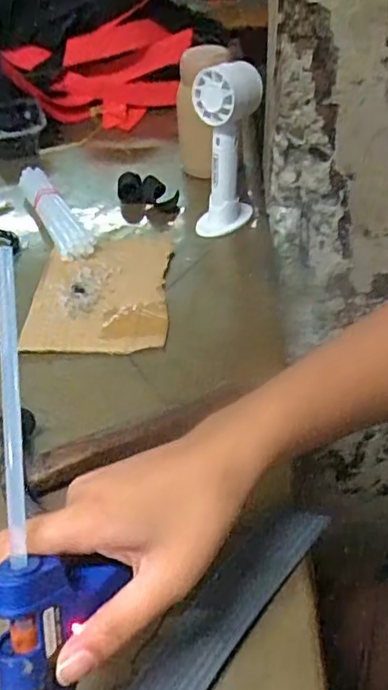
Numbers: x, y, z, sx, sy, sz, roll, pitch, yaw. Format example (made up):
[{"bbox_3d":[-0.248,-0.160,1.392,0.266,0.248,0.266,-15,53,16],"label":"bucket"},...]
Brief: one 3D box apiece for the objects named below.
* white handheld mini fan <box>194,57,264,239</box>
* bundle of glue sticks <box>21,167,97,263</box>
[{"bbox_3d":[0.033,-0.195,0.609,0.067,0.158,0.057,2,42,7],"label":"white handheld mini fan"},{"bbox_3d":[-0.152,-0.146,0.657,0.039,0.039,0.182,-22,44,-19],"label":"bundle of glue sticks"}]

